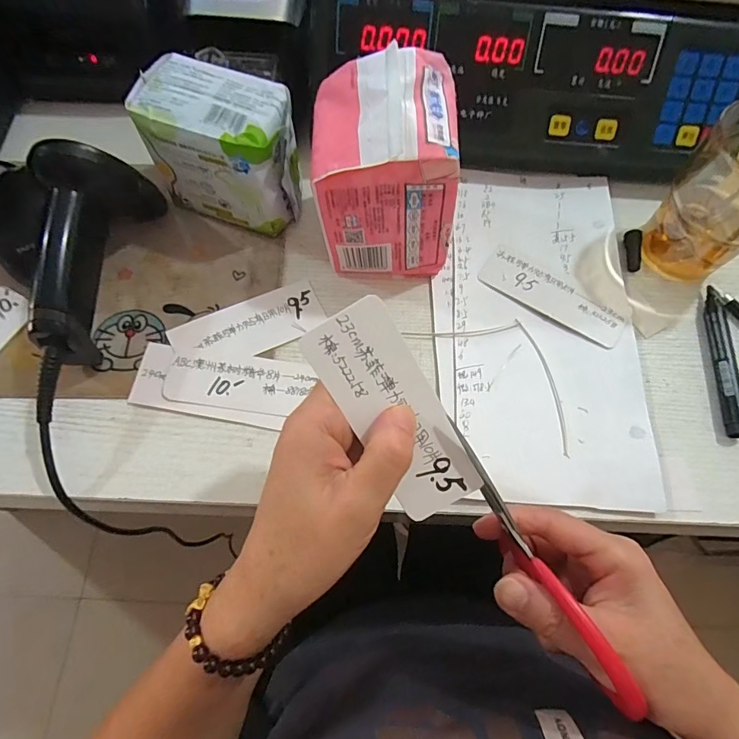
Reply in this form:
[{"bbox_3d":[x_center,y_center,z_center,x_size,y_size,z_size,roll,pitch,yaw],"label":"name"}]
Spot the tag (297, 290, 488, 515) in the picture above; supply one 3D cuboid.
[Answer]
[{"bbox_3d":[0.013,0.020,0.207,0.041,0.005,0.106,-33,103,-8],"label":"tag"}]

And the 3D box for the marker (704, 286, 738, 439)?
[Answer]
[{"bbox_3d":[0.259,-0.009,0.323,0.013,0.016,0.118,7,69,1],"label":"marker"}]

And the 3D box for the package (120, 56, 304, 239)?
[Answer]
[{"bbox_3d":[-0.105,-0.160,0.330,0.108,0.087,0.066,20,69,6],"label":"package"}]

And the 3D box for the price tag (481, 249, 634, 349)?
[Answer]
[{"bbox_3d":[0.142,-0.058,0.341,0.114,0.007,0.039,33,71,10],"label":"price tag"}]

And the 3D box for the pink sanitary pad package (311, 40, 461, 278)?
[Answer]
[{"bbox_3d":[0.010,-0.135,0.309,0.090,0.114,0.092,0,69,-2],"label":"pink sanitary pad package"}]

